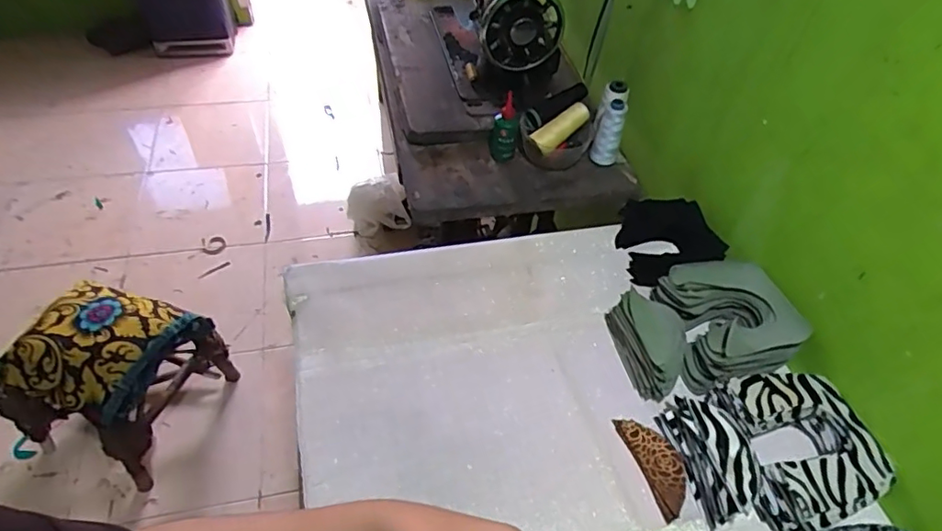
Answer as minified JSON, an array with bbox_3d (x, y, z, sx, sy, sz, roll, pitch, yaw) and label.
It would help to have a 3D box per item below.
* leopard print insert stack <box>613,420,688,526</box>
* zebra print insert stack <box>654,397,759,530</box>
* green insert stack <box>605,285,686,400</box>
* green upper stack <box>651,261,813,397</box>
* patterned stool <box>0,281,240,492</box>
[{"bbox_3d":[0.205,0.214,0.622,0.047,0.011,0.113,-12,51,-14],"label":"leopard print insert stack"},{"bbox_3d":[0.258,0.197,0.609,0.057,0.062,0.134,-10,50,-13],"label":"zebra print insert stack"},{"bbox_3d":[0.222,0.094,0.694,0.064,0.067,0.128,-7,50,-10],"label":"green insert stack"},{"bbox_3d":[0.326,0.070,0.719,0.145,0.056,0.163,-4,49,-8],"label":"green upper stack"},{"bbox_3d":[-0.754,0.235,1.245,0.275,0.328,0.294,16,50,10],"label":"patterned stool"}]

